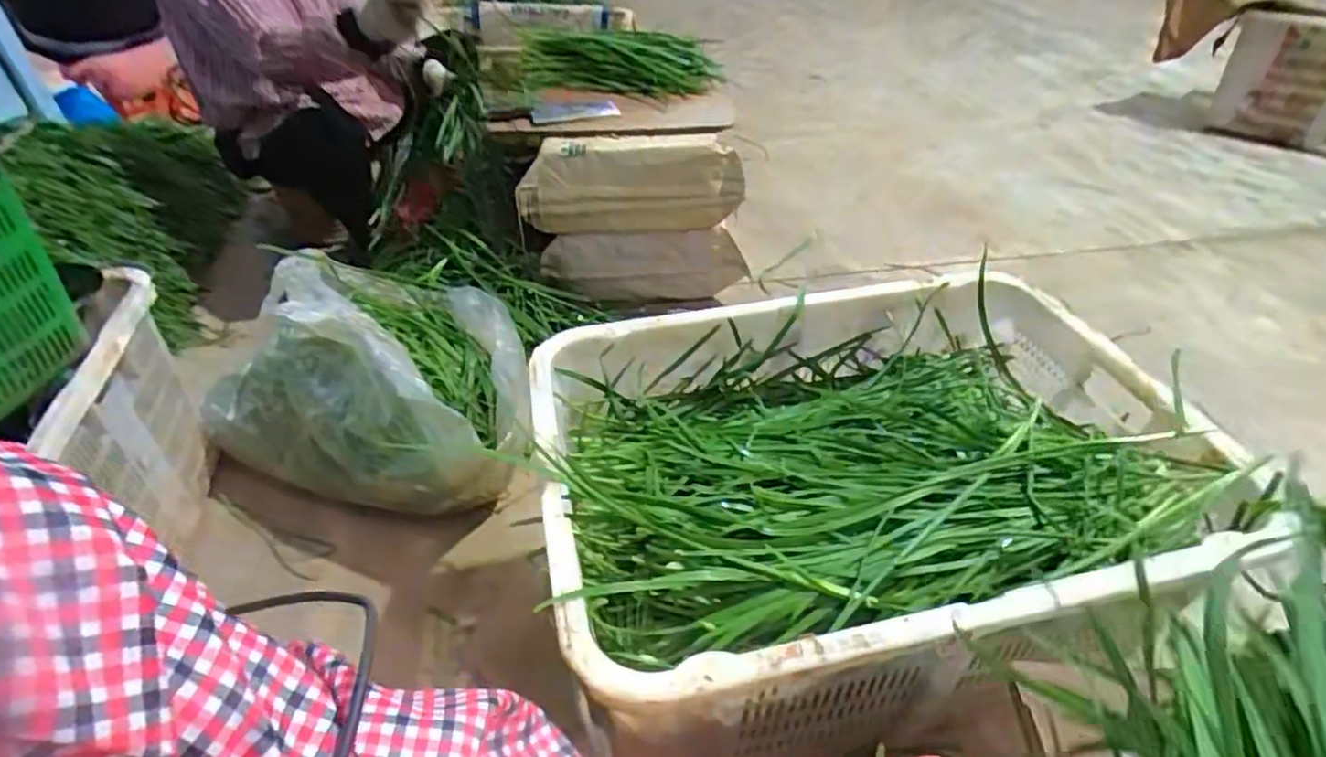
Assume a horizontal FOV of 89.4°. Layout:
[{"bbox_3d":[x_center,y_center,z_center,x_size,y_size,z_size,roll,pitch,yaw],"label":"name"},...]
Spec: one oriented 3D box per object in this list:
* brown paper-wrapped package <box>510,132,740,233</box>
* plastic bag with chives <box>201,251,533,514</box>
[{"bbox_3d":[-0.066,-0.392,1.395,0.454,0.180,0.123,8,44,11],"label":"brown paper-wrapped package"},{"bbox_3d":[-0.470,-0.024,1.131,0.515,0.209,0.436,9,44,12],"label":"plastic bag with chives"}]

